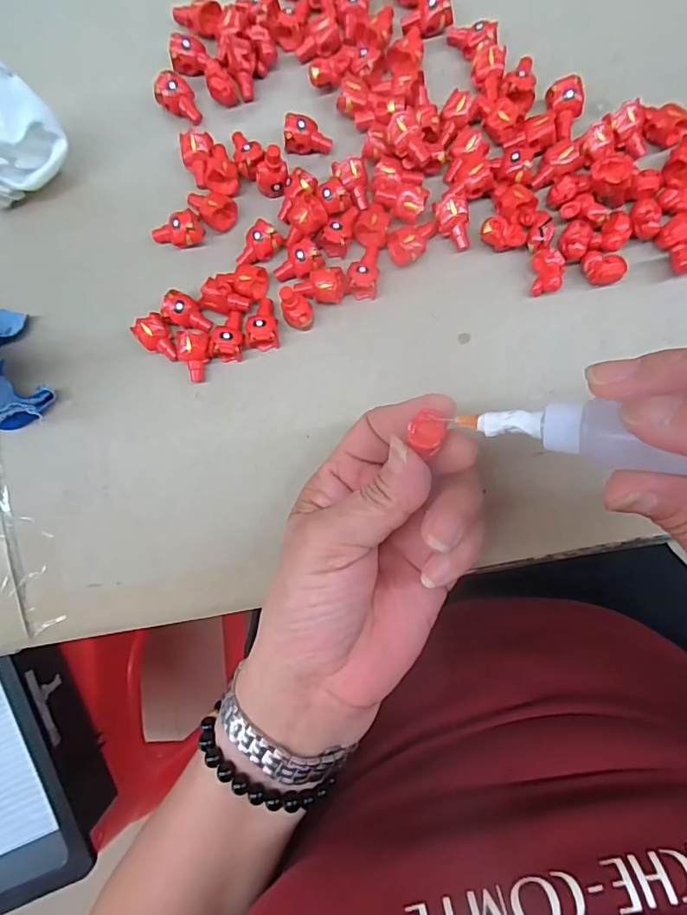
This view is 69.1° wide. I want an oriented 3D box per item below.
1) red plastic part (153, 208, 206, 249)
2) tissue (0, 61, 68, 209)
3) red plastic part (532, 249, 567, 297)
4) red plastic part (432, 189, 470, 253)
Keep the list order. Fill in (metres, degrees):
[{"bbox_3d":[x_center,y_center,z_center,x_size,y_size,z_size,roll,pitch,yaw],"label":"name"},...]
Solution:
[{"bbox_3d":[-0.085,-0.115,0.256,0.025,0.012,0.013,-21,86,4],"label":"red plastic part"},{"bbox_3d":[-0.173,-0.159,0.248,0.058,0.052,0.045,-38,85,2],"label":"tissue"},{"bbox_3d":[0.099,-0.090,0.243,0.013,0.014,0.019,-2,88,5],"label":"red plastic part"},{"bbox_3d":[0.054,-0.117,0.248,0.016,0.012,0.026,-7,87,5],"label":"red plastic part"}]

